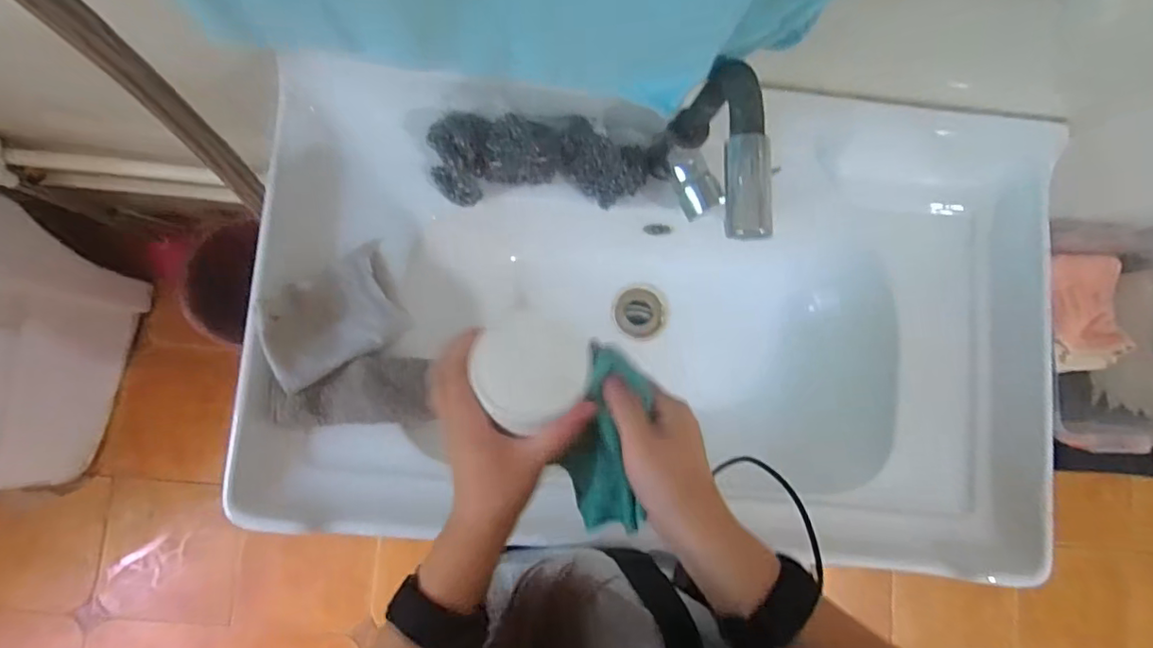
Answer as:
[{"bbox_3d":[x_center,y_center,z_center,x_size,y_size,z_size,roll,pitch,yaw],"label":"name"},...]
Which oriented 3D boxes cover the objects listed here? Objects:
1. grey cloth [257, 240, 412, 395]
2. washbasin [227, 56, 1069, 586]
[{"bbox_3d":[-0.246,-0.009,0.569,0.140,0.021,0.101,-32,89,-28],"label":"grey cloth"},{"bbox_3d":[0.083,-0.003,0.641,0.798,0.179,0.464,5,84,-3],"label":"washbasin"}]

